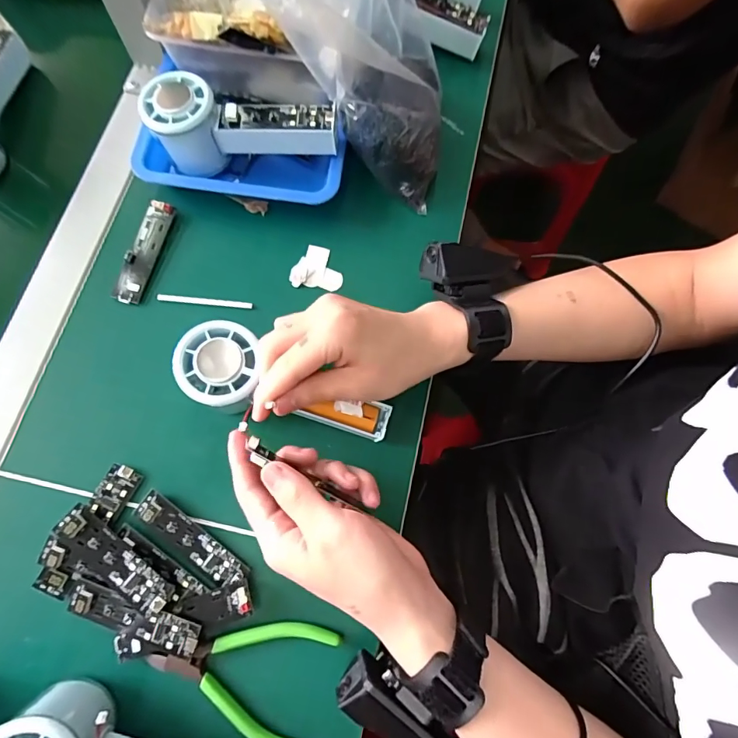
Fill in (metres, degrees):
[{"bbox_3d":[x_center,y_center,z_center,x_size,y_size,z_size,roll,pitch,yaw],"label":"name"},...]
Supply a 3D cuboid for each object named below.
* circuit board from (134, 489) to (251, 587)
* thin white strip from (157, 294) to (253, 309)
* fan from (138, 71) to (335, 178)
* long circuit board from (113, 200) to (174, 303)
[{"bbox_3d":[-0.128,0.121,0.306,0.089,0.008,0.022,36,76,8],"label":"circuit board"},{"bbox_3d":[-0.136,-0.056,0.359,0.076,0.004,0.005,4,74,-1],"label":"thin white strip"},{"bbox_3d":[-0.102,-0.201,0.366,0.147,0.066,0.049,-3,74,-3],"label":"fan"},{"bbox_3d":[-0.188,-0.099,0.362,0.025,0.011,0.090,16,74,2],"label":"long circuit board"}]

